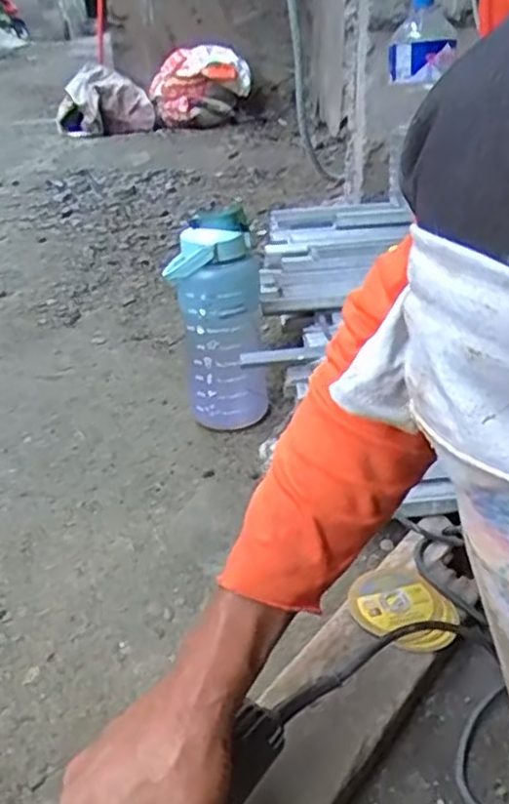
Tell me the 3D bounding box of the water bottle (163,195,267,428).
[{"bbox_3d":[-0.044,-0.097,0.945,0.102,0.298,0.080,6,31,12],"label":"water bottle"}]

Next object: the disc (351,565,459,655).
[{"bbox_3d":[0.132,0.184,0.631,0.082,0.007,0.097,-19,34,-28],"label":"disc"}]

